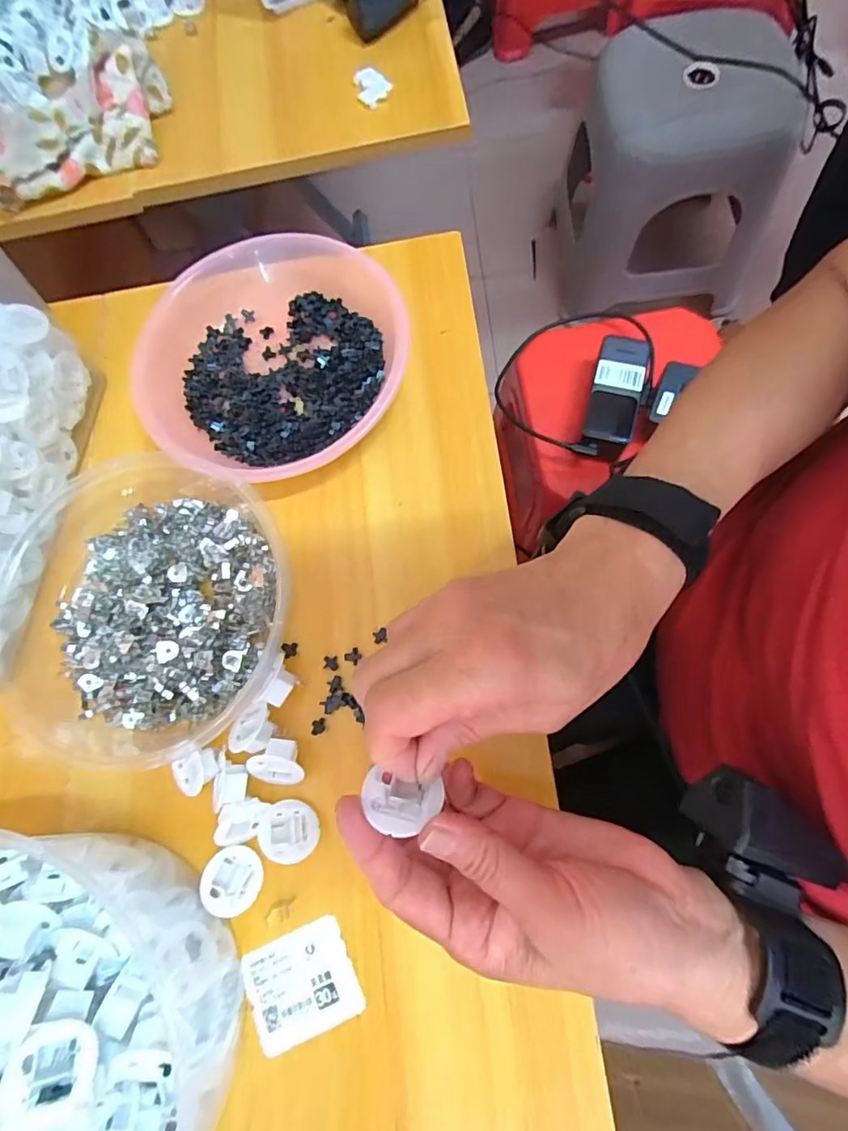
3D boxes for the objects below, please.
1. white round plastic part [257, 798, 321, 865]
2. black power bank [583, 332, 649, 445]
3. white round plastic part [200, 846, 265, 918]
[{"bbox_3d":[-0.076,0.151,0.287,0.032,0.013,0.032,8,45,-11],"label":"white round plastic part"},{"bbox_3d":[0.215,-0.198,0.565,0.053,0.018,0.122,14,77,8],"label":"black power bank"},{"bbox_3d":[-0.107,0.176,0.283,0.031,0.010,0.033,26,49,-14],"label":"white round plastic part"}]

